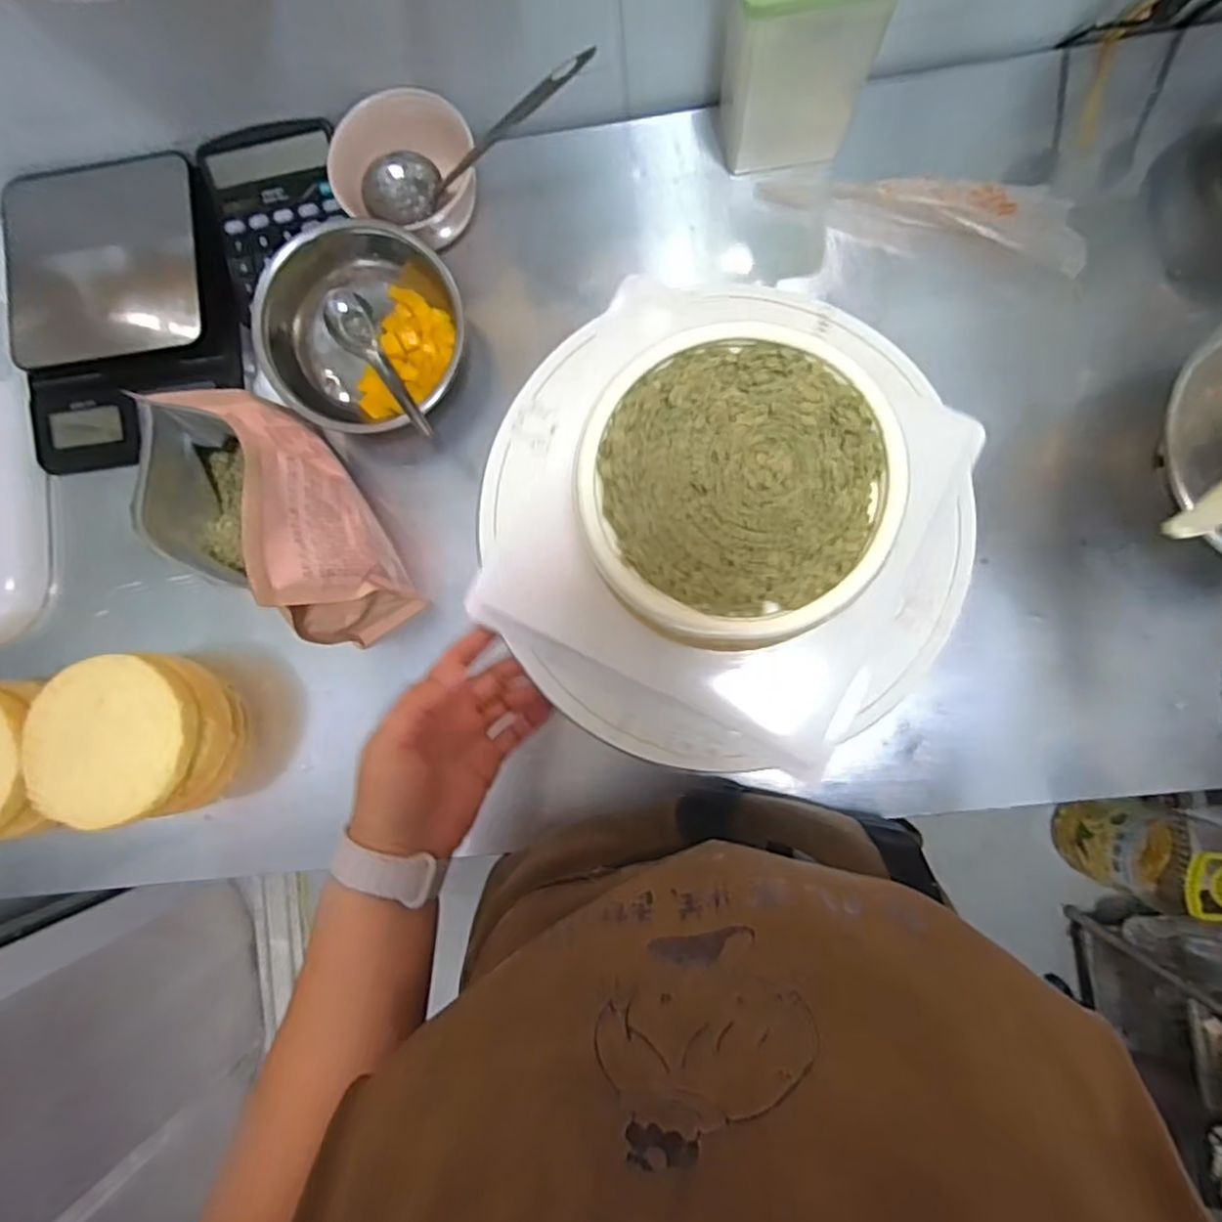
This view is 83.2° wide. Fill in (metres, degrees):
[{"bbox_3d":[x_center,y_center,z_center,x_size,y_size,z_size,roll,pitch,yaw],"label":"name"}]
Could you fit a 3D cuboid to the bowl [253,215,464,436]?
[{"bbox_3d":[-0.193,-0.217,0.545,0.153,0.076,0.147,0,87,4],"label":"bowl"}]

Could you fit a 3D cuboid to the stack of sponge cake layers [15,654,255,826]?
[{"bbox_3d":[-0.369,0.097,0.540,0.126,0.086,0.126,-1,87,4],"label":"stack of sponge cake layers"}]

